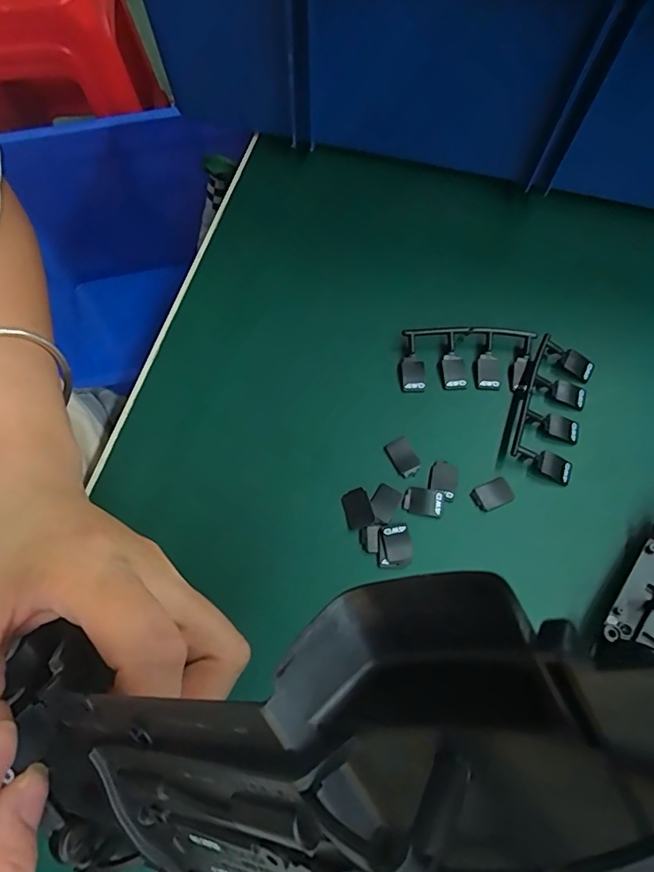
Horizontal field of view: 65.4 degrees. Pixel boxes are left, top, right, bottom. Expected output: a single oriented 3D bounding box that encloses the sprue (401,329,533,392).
[{"bbox_3d":[0.065,-0.035,0.238,0.060,0.011,0.029,0,69,-1],"label":"sprue"}]

